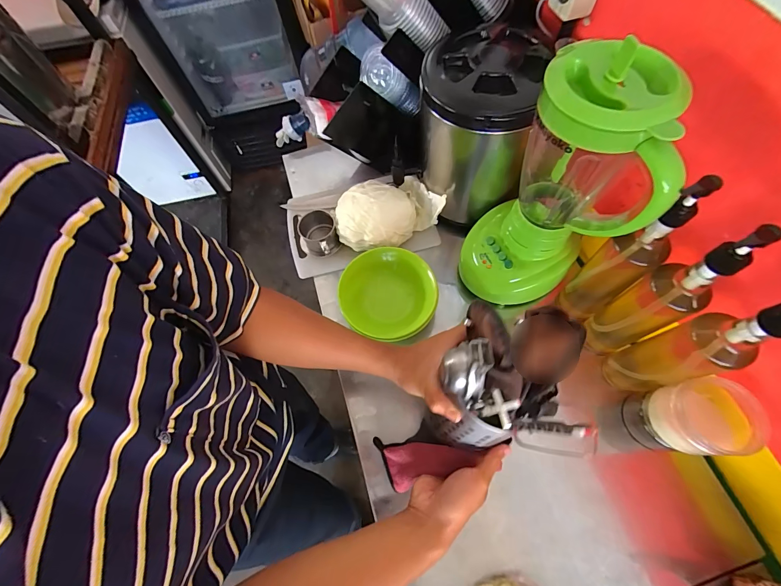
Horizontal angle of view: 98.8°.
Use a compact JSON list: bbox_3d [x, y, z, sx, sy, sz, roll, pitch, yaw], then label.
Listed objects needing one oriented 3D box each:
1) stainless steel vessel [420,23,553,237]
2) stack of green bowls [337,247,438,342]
[{"bbox_3d":[0.145,-0.272,0.615,0.172,0.283,0.195,8,66,7],"label":"stainless steel vessel"},{"bbox_3d":[-0.001,-0.002,0.633,0.174,0.065,0.157,17,91,9],"label":"stack of green bowls"}]

